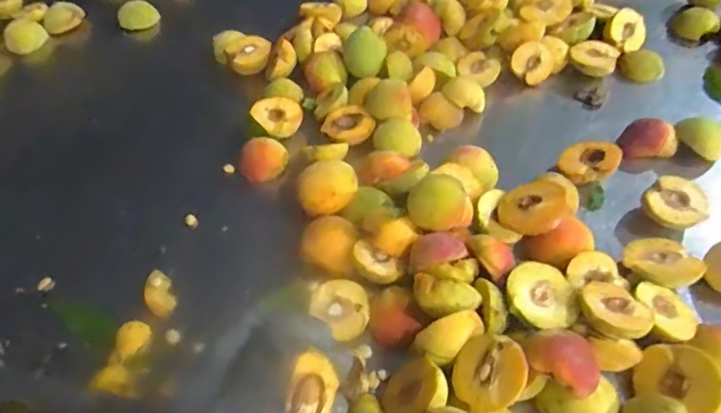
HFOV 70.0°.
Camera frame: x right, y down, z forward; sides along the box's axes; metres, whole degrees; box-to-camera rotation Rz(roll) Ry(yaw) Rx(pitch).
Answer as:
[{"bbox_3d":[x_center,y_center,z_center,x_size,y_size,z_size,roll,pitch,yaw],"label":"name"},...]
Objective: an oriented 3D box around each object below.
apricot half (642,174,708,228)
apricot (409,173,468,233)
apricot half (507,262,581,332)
[{"bbox_3d":[0.340,-0.001,0.557,0.066,0.036,0.059,-35,57,-22],"label":"apricot half"},{"bbox_3d":[0.079,-0.003,0.513,0.062,0.039,0.049,-4,51,1],"label":"apricot"},{"bbox_3d":[0.164,0.085,0.468,0.058,0.027,0.064,-33,56,-21],"label":"apricot half"}]

